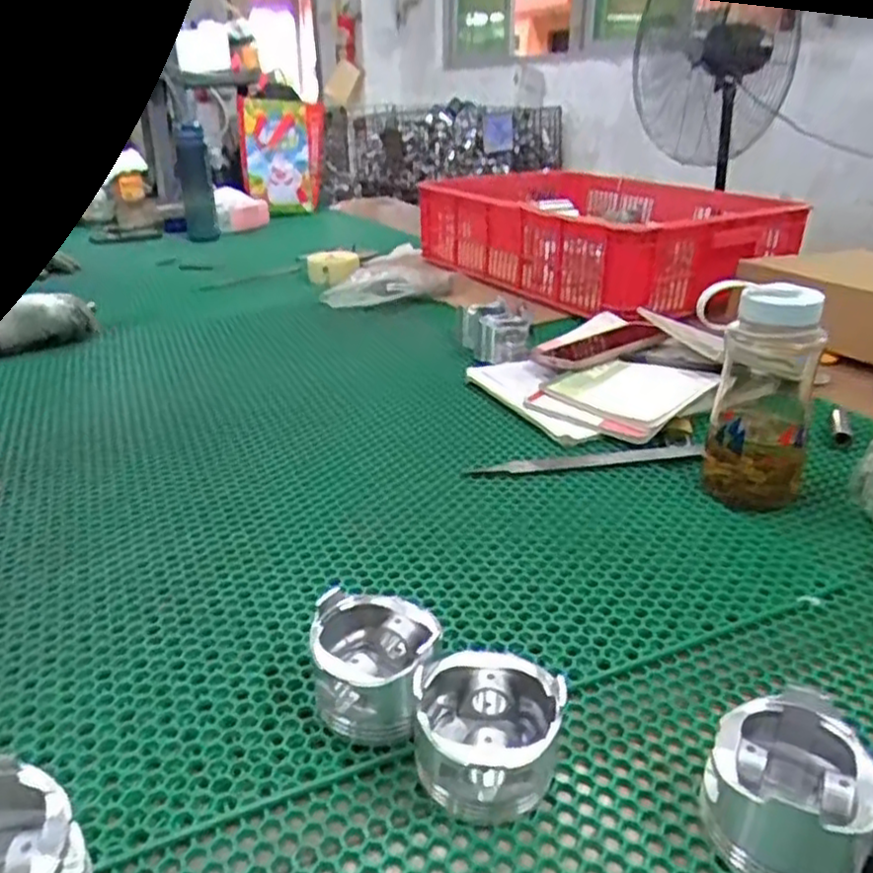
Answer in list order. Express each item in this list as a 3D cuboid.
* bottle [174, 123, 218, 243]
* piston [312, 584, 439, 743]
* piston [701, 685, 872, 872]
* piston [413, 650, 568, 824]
[{"bbox_3d":[-0.551,-0.582,1.657,0.076,0.232,0.089,-8,28,-15],"label":"bottle"},{"bbox_3d":[-0.036,0.131,0.413,0.067,0.054,0.070,0,27,0],"label":"piston"},{"bbox_3d":[0.166,0.168,0.341,0.069,0.056,0.075,0,27,0],"label":"piston"},{"bbox_3d":[0.025,0.153,0.374,0.074,0.054,0.069,0,27,0],"label":"piston"}]

